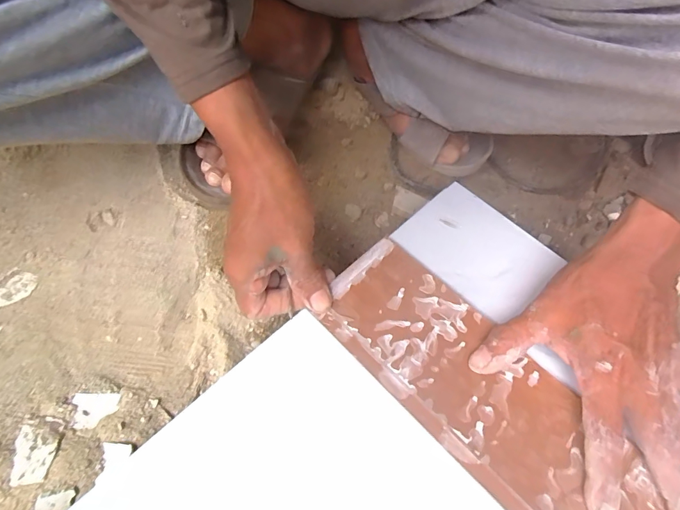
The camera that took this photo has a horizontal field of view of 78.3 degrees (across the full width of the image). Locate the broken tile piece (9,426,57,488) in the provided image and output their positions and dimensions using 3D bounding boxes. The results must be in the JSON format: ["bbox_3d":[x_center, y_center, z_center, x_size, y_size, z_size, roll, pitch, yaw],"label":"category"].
[{"bbox_3d":[-0.232,0.151,0.317,0.027,0.006,0.040,-7,63,-6],"label":"broken tile piece"}]

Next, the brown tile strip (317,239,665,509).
[{"bbox_3d":[0.177,0.166,0.267,0.094,0.005,0.475,-40,69,-21],"label":"brown tile strip"}]

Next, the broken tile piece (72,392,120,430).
[{"bbox_3d":[-0.200,0.127,0.342,0.033,0.004,0.027,4,64,-21],"label":"broken tile piece"}]

